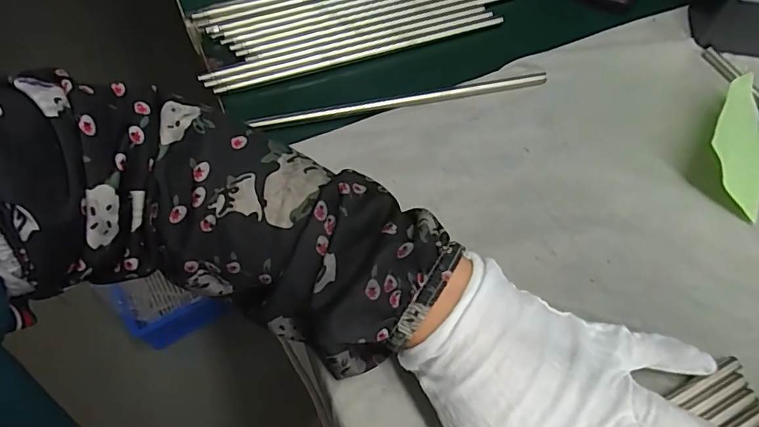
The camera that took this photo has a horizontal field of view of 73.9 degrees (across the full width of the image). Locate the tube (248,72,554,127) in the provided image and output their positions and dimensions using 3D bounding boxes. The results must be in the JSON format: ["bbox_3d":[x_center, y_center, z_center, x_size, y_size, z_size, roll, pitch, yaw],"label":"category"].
[{"bbox_3d":[0.020,-0.081,0.357,0.209,0.008,0.011,-12,61,-8],"label":"tube"}]

